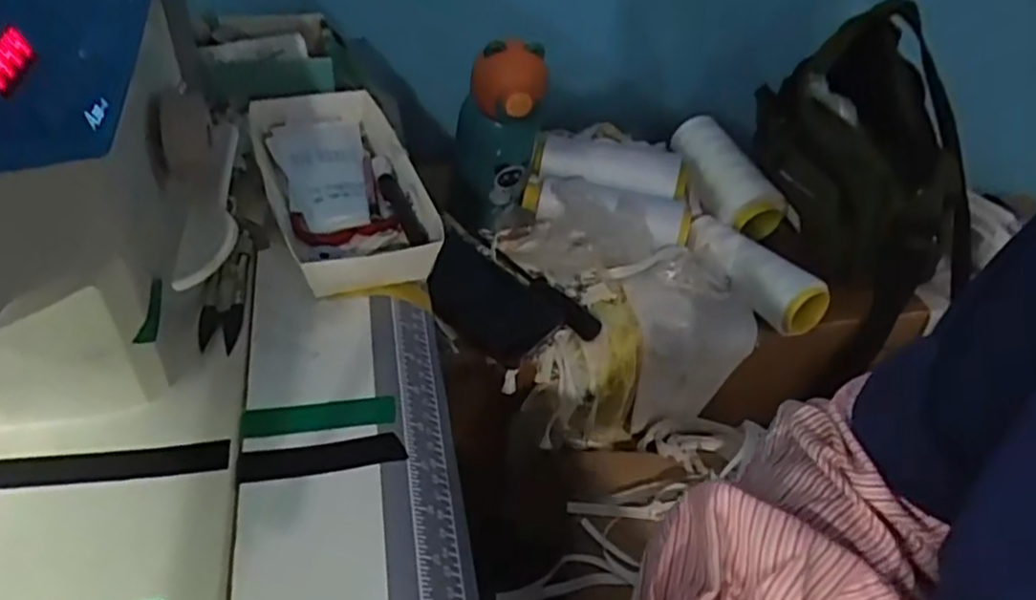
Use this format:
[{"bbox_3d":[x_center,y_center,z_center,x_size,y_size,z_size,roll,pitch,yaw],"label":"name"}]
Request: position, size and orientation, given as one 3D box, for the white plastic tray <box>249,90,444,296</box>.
[{"bbox_3d":[-0.123,-0.079,0.491,0.094,0.037,0.192,-14,47,-22],"label":"white plastic tray"}]

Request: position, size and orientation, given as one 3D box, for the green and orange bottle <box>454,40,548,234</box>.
[{"bbox_3d":[-0.023,-0.164,0.736,0.086,0.208,0.074,4,44,-2],"label":"green and orange bottle"}]

